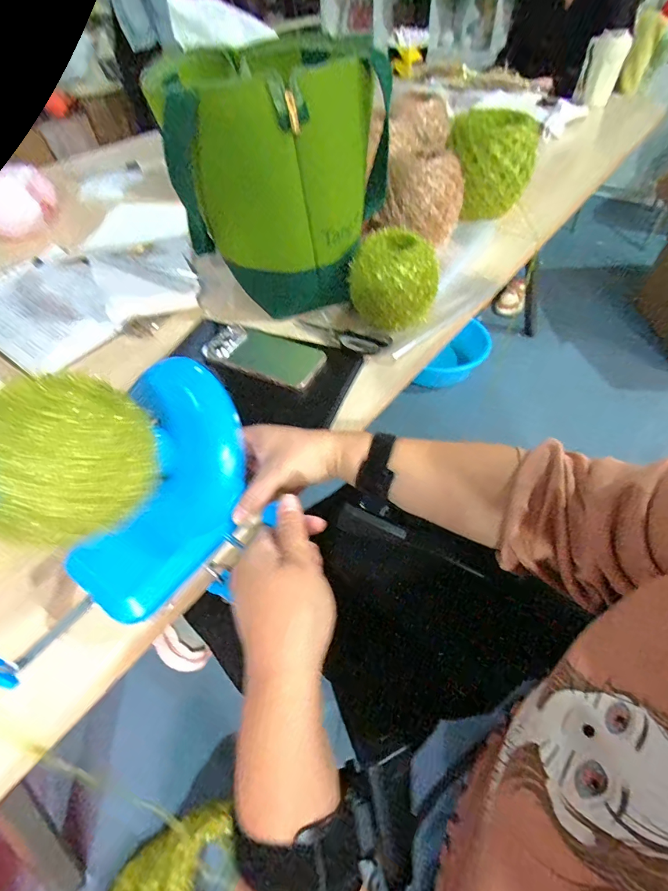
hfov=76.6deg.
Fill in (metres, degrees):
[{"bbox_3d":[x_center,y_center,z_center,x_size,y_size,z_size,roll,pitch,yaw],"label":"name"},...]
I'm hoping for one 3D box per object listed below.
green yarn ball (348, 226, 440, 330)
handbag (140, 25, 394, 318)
[{"bbox_3d":[0.086,-0.235,0.608,0.110,0.097,0.093,28,57,24],"label":"green yarn ball"},{"bbox_3d":[-0.072,-0.379,0.603,0.260,0.255,0.175,11,52,12],"label":"handbag"}]

